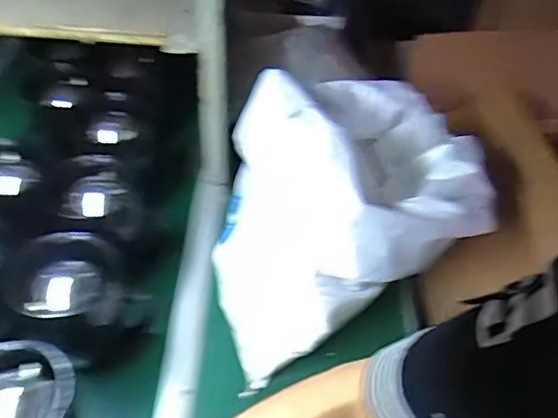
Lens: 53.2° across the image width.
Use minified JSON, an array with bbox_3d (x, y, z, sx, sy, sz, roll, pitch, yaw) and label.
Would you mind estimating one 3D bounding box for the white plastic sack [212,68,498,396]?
[{"bbox_3d":[0.102,-0.012,0.832,0.415,0.285,0.281,-18,51,-19],"label":"white plastic sack"}]

